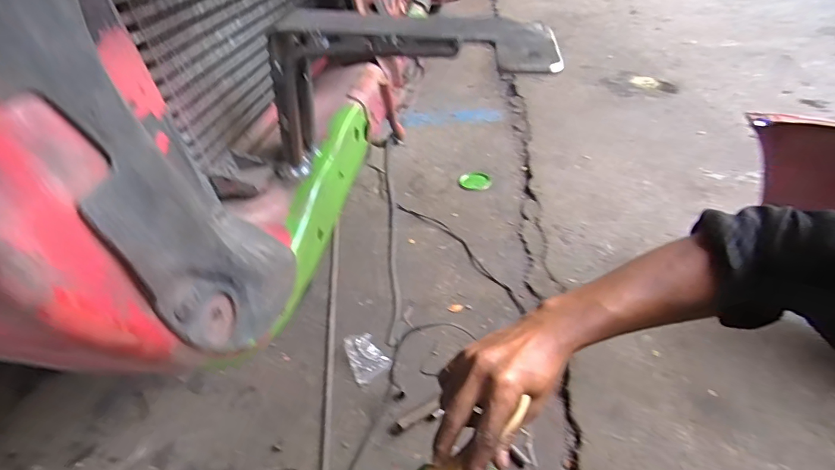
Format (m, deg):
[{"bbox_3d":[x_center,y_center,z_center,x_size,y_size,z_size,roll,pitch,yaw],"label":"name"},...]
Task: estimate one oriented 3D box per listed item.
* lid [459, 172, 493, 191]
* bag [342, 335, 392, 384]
[{"bbox_3d":[0.179,-0.171,1.360,0.094,0.016,0.109,-31,43,-25],"label":"lid"},{"bbox_3d":[-0.102,0.240,0.875,0.076,0.034,0.098,-20,40,-14],"label":"bag"}]

